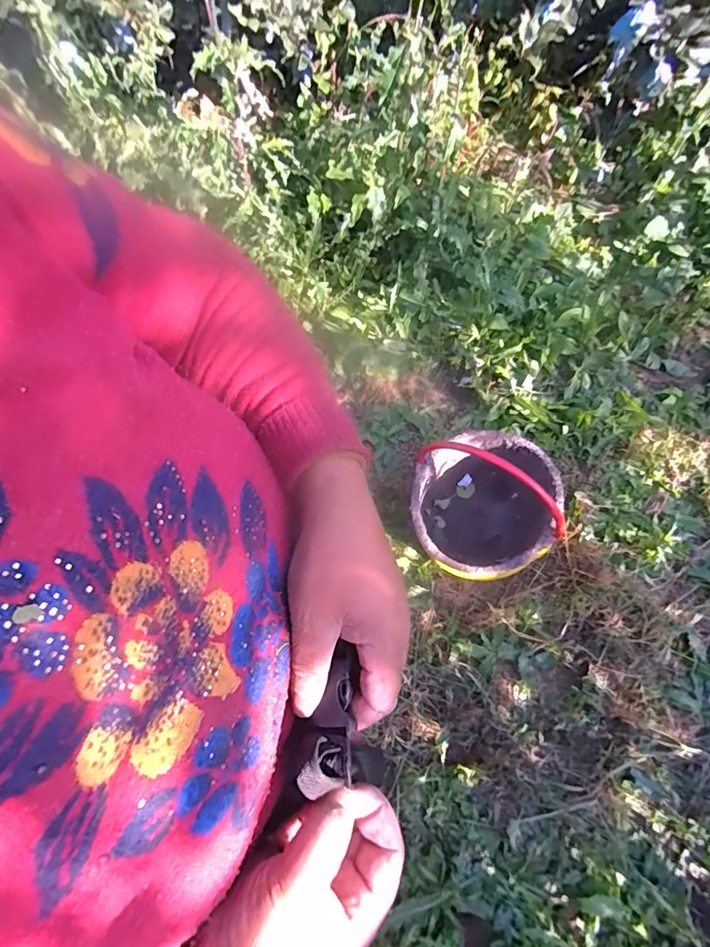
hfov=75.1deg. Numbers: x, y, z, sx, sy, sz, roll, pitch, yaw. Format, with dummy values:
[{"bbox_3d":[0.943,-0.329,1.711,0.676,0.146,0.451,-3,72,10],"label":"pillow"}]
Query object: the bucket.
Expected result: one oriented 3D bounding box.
[{"bbox_3d":[0.365,0.055,1.199,0.334,0.377,0.389,-12,63,-2],"label":"bucket"}]

